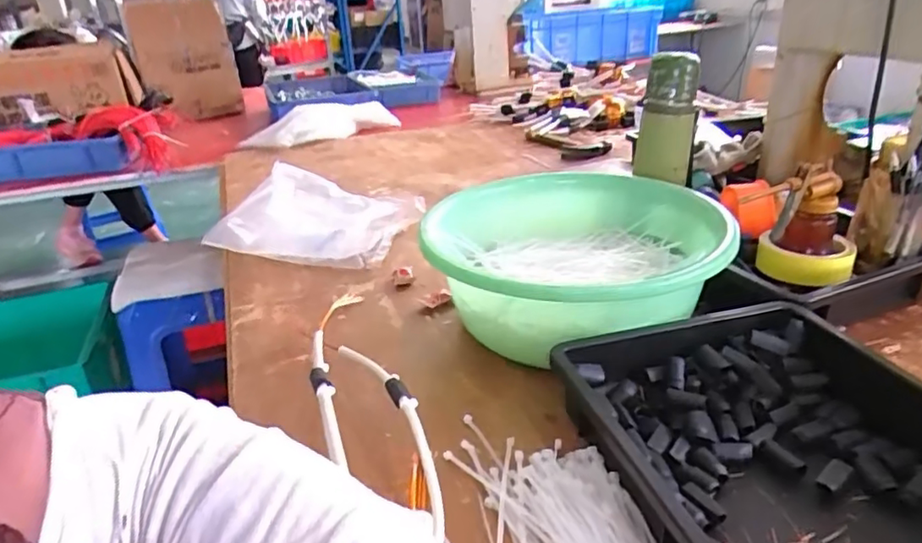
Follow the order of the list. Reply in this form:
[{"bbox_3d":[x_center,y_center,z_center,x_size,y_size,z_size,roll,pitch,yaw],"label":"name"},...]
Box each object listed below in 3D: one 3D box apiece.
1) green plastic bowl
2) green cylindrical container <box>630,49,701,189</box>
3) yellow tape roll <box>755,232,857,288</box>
[{"bbox_3d":[0.114,-0.002,0.654,0.300,0.120,0.303,-3,25,1],"label":"green plastic bowl"},{"bbox_3d":[0.258,-0.152,0.782,0.066,0.233,0.066,6,27,19],"label":"green cylindrical container"},{"bbox_3d":[0.384,-0.018,0.684,0.093,0.038,0.093,11,29,28],"label":"yellow tape roll"}]

